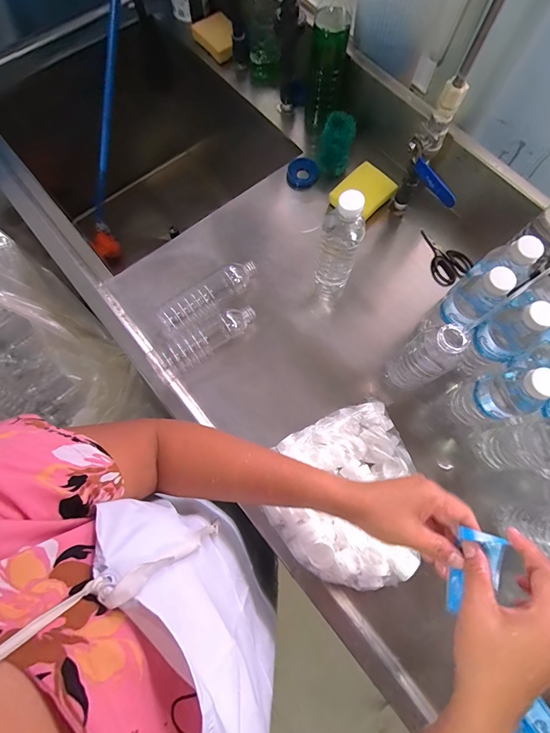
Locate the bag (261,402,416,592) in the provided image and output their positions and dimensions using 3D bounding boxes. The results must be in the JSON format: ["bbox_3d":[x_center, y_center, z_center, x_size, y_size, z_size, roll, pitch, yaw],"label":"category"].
[{"bbox_3d":[0.098,0.171,0.456,0.213,0.049,0.209,-27,75,-8],"label":"bag"}]

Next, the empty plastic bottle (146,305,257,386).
[{"bbox_3d":[-0.110,-0.042,0.543,0.171,0.053,0.053,-37,77,-11],"label":"empty plastic bottle"}]

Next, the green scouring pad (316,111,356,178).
[{"bbox_3d":[0.112,-0.416,0.643,0.057,0.030,0.106,14,90,3],"label":"green scouring pad"}]

